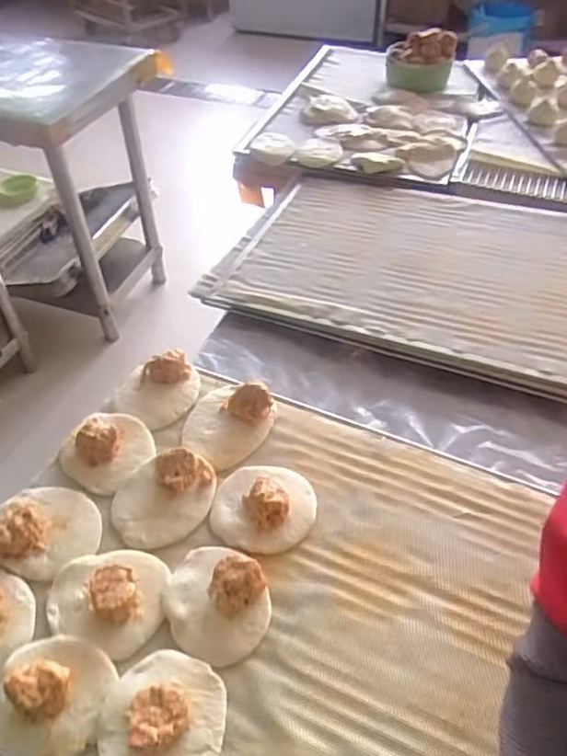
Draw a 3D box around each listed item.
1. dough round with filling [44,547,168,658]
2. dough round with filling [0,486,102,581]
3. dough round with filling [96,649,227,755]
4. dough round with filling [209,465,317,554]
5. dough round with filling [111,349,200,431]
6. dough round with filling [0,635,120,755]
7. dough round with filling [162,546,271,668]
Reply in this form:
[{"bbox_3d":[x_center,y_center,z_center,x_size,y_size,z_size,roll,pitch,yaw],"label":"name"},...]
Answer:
[{"bbox_3d":[-0.147,0.179,0.507,0.100,0.024,0.084,15,48,15],"label":"dough round with filling"},{"bbox_3d":[-0.223,0.134,0.555,0.087,0.025,0.100,-33,54,-27],"label":"dough round with filling"},{"bbox_3d":[-0.090,0.248,0.435,0.090,0.027,0.100,0,46,1],"label":"dough round with filling"},{"bbox_3d":[-0.019,0.114,0.567,0.094,0.032,0.091,-1,46,1],"label":"dough round with filling"},{"bbox_3d":[-0.142,0.008,0.669,0.083,0.030,0.085,-1,46,1],"label":"dough round with filling"},{"bbox_3d":[-0.179,0.236,0.450,0.088,0.031,0.086,-1,46,1],"label":"dough round with filling"},{"bbox_3d":[-0.057,0.182,0.500,0.082,0.029,0.097,-34,55,-28],"label":"dough round with filling"}]

